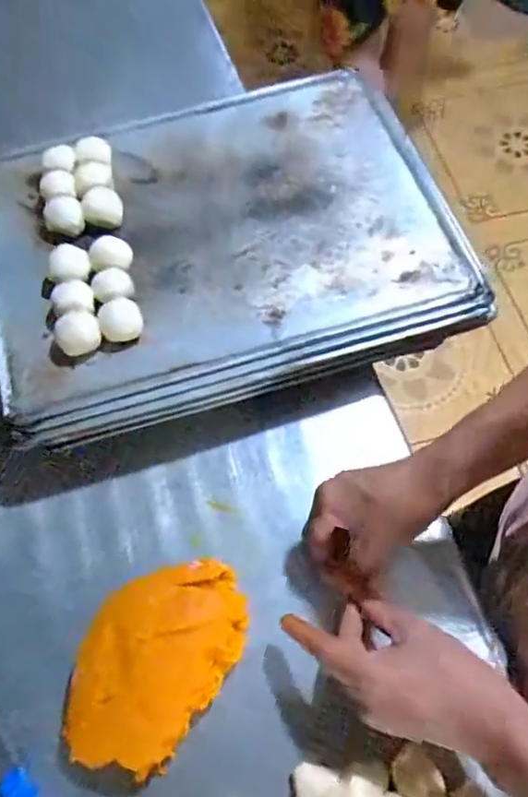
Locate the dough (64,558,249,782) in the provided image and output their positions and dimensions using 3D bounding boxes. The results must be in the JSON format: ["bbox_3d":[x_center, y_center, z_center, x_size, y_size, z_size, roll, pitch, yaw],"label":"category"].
[{"bbox_3d":[-0.089,0.210,0.462,0.114,0.064,0.171,31,70,14],"label":"dough"}]

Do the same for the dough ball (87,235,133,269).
[{"bbox_3d":[-0.148,-0.141,0.550,0.045,0.028,0.037,6,67,4],"label":"dough ball"}]

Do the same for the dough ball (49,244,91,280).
[{"bbox_3d":[-0.183,-0.126,0.542,0.035,0.023,0.035,0,66,1],"label":"dough ball"}]

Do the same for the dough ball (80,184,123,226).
[{"bbox_3d":[-0.163,-0.194,0.576,0.039,0.026,0.041,0,66,1],"label":"dough ball"}]

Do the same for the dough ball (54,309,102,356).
[{"bbox_3d":[-0.167,-0.057,0.513,0.039,0.028,0.035,-21,68,-8],"label":"dough ball"}]

